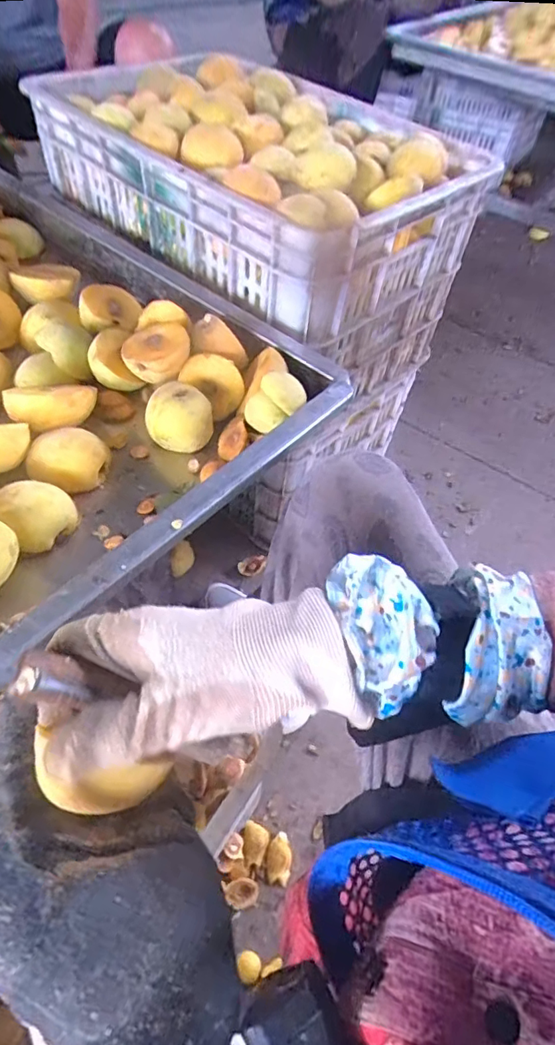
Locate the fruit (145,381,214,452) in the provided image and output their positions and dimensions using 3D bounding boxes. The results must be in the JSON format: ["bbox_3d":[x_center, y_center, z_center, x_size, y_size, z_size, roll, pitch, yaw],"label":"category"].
[{"bbox_3d":[-0.093,-0.100,0.489,0.059,0.047,0.054,3,54,-3],"label":"fruit"}]

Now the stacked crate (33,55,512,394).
[{"bbox_3d":[-0.035,-0.405,0.705,0.497,0.251,0.338,36,59,19],"label":"stacked crate"}]

